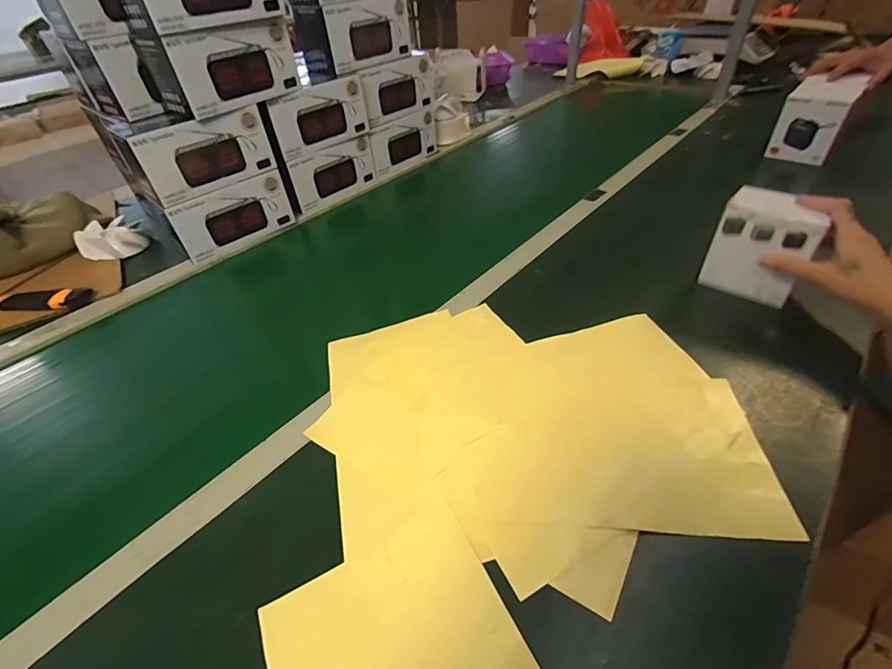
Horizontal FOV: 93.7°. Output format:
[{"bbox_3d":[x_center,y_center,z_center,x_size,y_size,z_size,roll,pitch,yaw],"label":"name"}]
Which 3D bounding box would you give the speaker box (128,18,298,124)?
[{"bbox_3d":[-0.343,-0.423,0.655,0.089,0.100,0.202,29,53,32],"label":"speaker box"}]

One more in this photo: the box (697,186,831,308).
[{"bbox_3d":[0.391,-0.107,0.520,0.097,0.115,0.052,31,55,32],"label":"box"}]

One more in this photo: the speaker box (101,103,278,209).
[{"bbox_3d":[-0.408,-0.301,0.680,0.212,0.101,0.103,-35,50,-28],"label":"speaker box"}]

